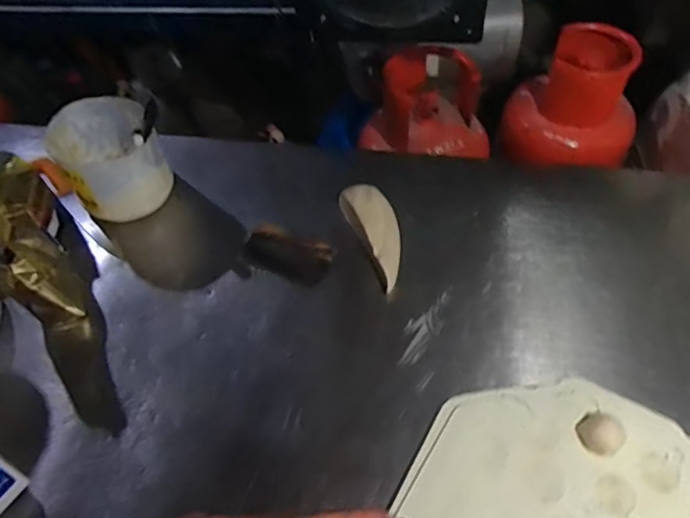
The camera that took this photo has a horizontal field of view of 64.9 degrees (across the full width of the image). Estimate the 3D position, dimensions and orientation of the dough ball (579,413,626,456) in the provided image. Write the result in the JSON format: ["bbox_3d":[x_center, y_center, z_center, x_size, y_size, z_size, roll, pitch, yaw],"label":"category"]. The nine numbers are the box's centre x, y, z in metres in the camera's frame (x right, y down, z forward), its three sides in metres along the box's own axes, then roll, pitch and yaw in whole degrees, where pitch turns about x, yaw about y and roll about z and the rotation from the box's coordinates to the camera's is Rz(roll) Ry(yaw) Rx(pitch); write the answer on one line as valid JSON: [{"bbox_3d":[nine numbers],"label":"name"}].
[{"bbox_3d":[0.311,0.211,0.655,0.041,0.026,0.046,-31,57,-18],"label":"dough ball"}]

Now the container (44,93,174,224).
[{"bbox_3d":[-0.391,-0.163,0.923,0.157,0.154,0.160,-23,55,-13],"label":"container"}]

